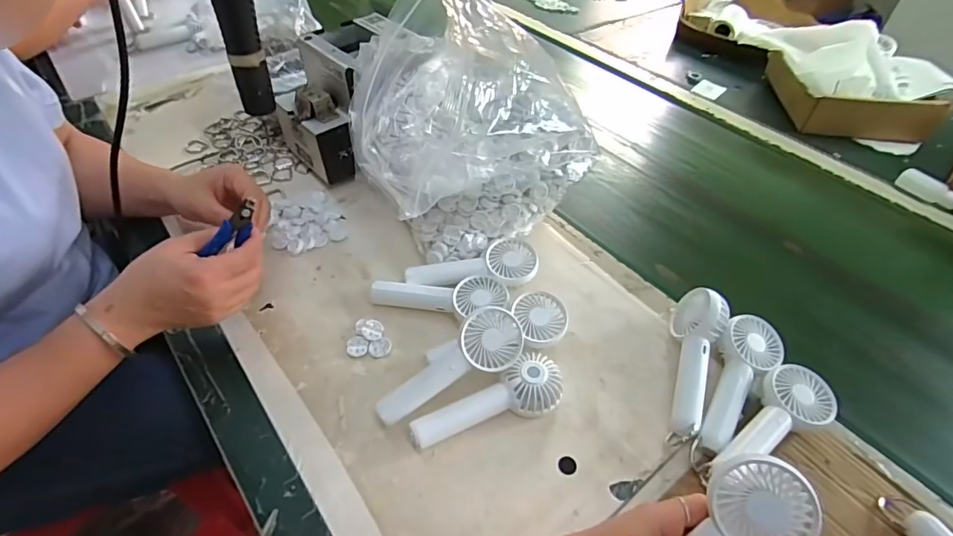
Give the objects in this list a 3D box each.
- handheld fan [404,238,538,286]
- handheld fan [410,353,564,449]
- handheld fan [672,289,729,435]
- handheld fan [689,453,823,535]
[{"bbox_3d":[-0.005,0.001,0.544,0.139,0.031,0.054,-4,48,-8],"label":"handheld fan"},{"bbox_3d":[0.010,0.116,0.440,0.139,0.031,0.047,-11,49,-13],"label":"handheld fan"},{"bbox_3d":[0.207,0.087,0.470,0.039,0.053,0.148,16,61,10],"label":"handheld fan"},{"bbox_3d":[0.144,0.175,0.306,0.141,0.035,0.057,-45,58,3],"label":"handheld fan"}]

